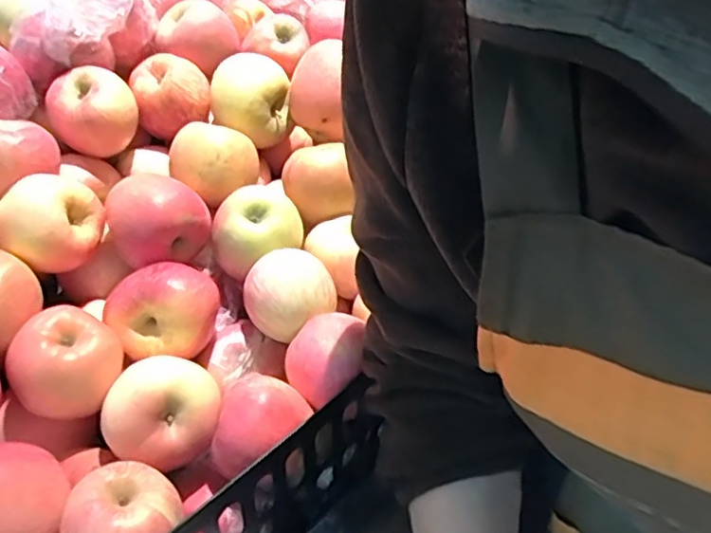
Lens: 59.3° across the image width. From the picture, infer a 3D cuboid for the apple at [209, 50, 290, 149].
[{"bbox_3d":[-0.099,-0.156,0.593,0.075,0.070,0.073,-11,34,-7],"label":"apple"}]

